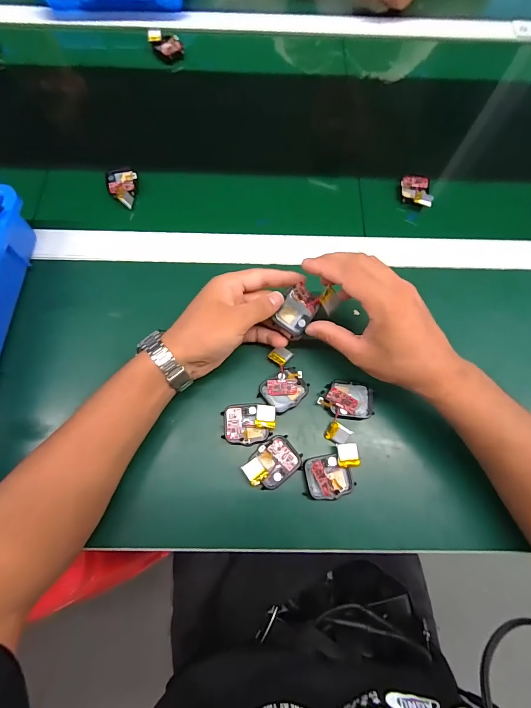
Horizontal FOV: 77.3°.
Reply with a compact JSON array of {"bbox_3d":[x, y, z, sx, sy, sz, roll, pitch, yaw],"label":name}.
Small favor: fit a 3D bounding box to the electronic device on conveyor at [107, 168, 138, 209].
[{"bbox_3d":[-0.181,-0.214,0.423,0.036,0.015,0.066,-14,73,-6],"label":"electronic device on conveyor"}]

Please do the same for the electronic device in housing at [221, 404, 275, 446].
[{"bbox_3d":[-0.015,0.068,0.325,0.051,0.017,0.039,-1,72,-2],"label":"electronic device in housing"}]

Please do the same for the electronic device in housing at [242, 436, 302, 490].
[{"bbox_3d":[0.007,0.104,0.313,0.050,0.018,0.036,-38,77,-12],"label":"electronic device in housing"}]

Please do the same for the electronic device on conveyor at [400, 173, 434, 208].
[{"bbox_3d":[0.196,-0.211,0.431,0.037,0.015,0.057,2,72,-1],"label":"electronic device on conveyor"}]

